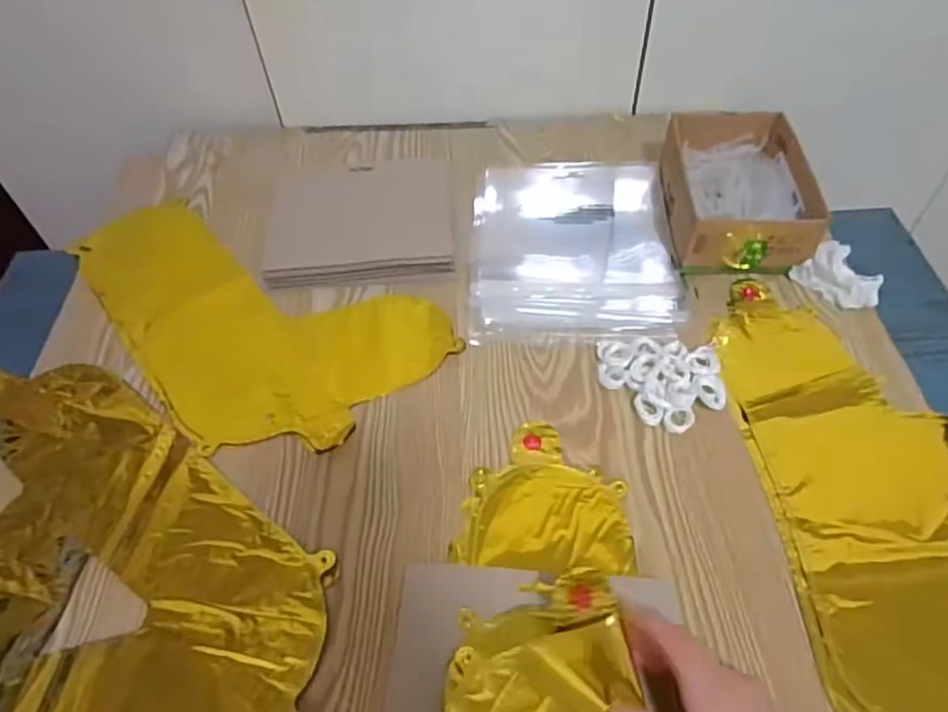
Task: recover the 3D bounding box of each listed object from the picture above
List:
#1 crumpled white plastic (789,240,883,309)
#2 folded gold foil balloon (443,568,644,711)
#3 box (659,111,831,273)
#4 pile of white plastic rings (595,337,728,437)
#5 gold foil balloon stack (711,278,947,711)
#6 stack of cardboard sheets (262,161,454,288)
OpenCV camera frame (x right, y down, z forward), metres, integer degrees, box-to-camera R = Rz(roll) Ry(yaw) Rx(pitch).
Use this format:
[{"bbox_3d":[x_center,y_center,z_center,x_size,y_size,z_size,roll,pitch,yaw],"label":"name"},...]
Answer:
[{"bbox_3d":[0.353,-0.077,0.611,0.049,0.034,0.074,-31,57,-21],"label":"crumpled white plastic"},{"bbox_3d":[0.042,0.215,0.393,0.126,0.043,0.145,-2,51,0],"label":"folded gold foil balloon"},{"bbox_3d":[0.268,-0.168,0.662,0.127,0.070,0.184,0,52,1],"label":"box"},{"bbox_3d":[0.164,0.014,0.558,0.087,0.016,0.104,-30,57,-21],"label":"pile of white plastic rings"},{"bbox_3d":[0.321,0.106,0.481,0.187,0.014,0.421,-2,51,0],"label":"gold foil balloon stack"},{"bbox_3d":[-0.122,-0.154,0.691,0.194,0.026,0.176,-4,52,-1],"label":"stack of cardboard sheets"}]

